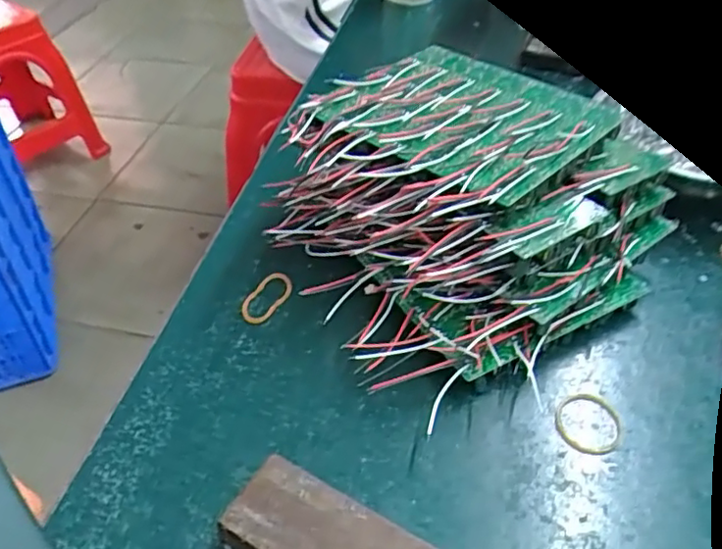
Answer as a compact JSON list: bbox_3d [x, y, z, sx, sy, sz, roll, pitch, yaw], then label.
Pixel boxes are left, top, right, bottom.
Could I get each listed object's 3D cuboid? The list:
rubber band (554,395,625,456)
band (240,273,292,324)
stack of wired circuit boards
[{"bbox_3d":[0.102,0.065,0.282,0.030,0.004,0.031,1,42,-1],"label":"rubber band"},{"bbox_3d":[-0.051,0.013,0.344,0.020,0.004,0.036,26,58,21],"label":"band"},{"bbox_3d":[0.054,-0.041,0.342,0.169,0.084,0.176,-24,48,-26],"label":"stack of wired circuit boards"}]

